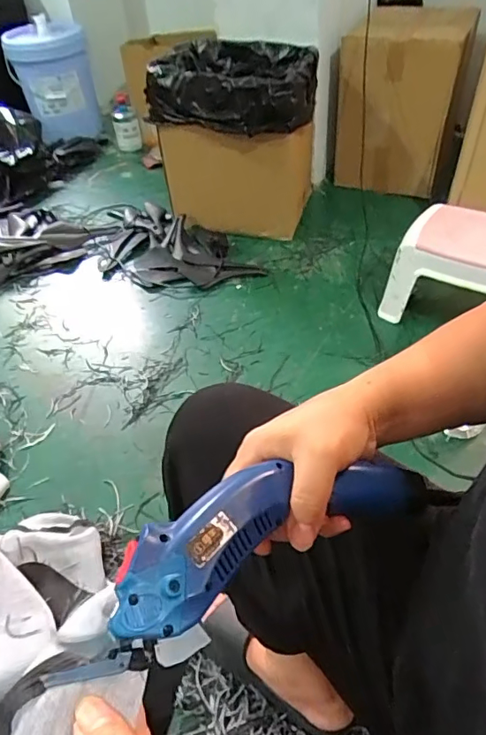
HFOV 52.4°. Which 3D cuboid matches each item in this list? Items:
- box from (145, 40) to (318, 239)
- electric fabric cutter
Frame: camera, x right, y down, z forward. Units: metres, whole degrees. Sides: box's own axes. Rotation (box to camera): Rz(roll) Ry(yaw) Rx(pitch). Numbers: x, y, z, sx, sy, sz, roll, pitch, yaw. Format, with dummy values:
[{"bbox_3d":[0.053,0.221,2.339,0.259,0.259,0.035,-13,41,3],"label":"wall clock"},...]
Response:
[{"bbox_3d":[0.003,-0.667,1.439,0.390,0.431,0.419,10,48,15],"label":"box"},{"bbox_3d":[0.012,0.097,0.286,0.238,0.039,0.069,-11,45,-32],"label":"electric fabric cutter"}]

